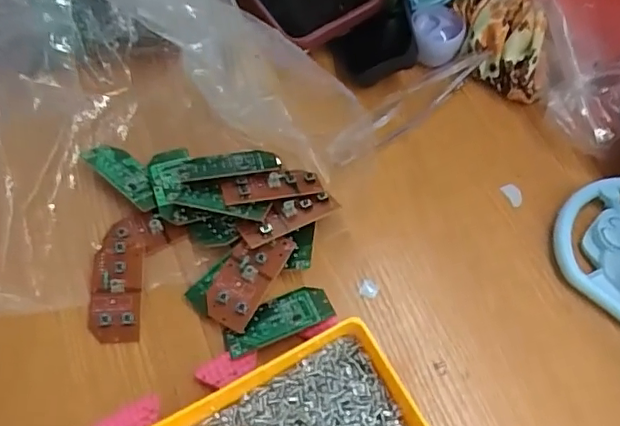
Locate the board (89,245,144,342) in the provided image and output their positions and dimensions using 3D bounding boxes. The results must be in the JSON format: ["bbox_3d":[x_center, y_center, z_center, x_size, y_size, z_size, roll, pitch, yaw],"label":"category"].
[{"bbox_3d":[-0.110,0.045,0.324,0.028,0.007,0.056,0,73,-3],"label":"board"}]

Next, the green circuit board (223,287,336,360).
[{"bbox_3d":[-0.018,0.059,0.318,0.060,0.004,0.027,-21,42,-5],"label":"green circuit board"}]

